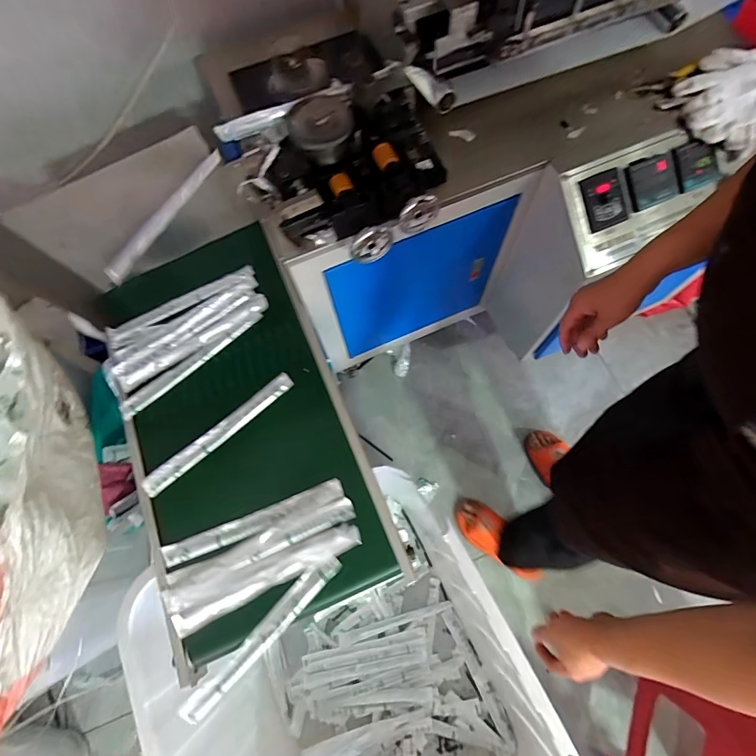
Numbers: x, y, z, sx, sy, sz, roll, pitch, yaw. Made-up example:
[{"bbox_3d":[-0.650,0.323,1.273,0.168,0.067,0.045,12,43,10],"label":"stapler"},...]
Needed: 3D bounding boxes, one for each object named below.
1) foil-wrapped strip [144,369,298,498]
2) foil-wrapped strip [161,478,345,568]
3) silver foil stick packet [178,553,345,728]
[{"bbox_3d":[-0.257,0.087,0.658,0.278,0.014,0.032,-38,74,-10],"label":"foil-wrapped strip"},{"bbox_3d":[-0.186,0.217,0.611,0.280,0.012,0.032,-21,71,-5],"label":"foil-wrapped strip"},{"bbox_3d":[-0.161,0.358,0.568,0.282,0.011,0.033,-45,64,-6],"label":"silver foil stick packet"}]

